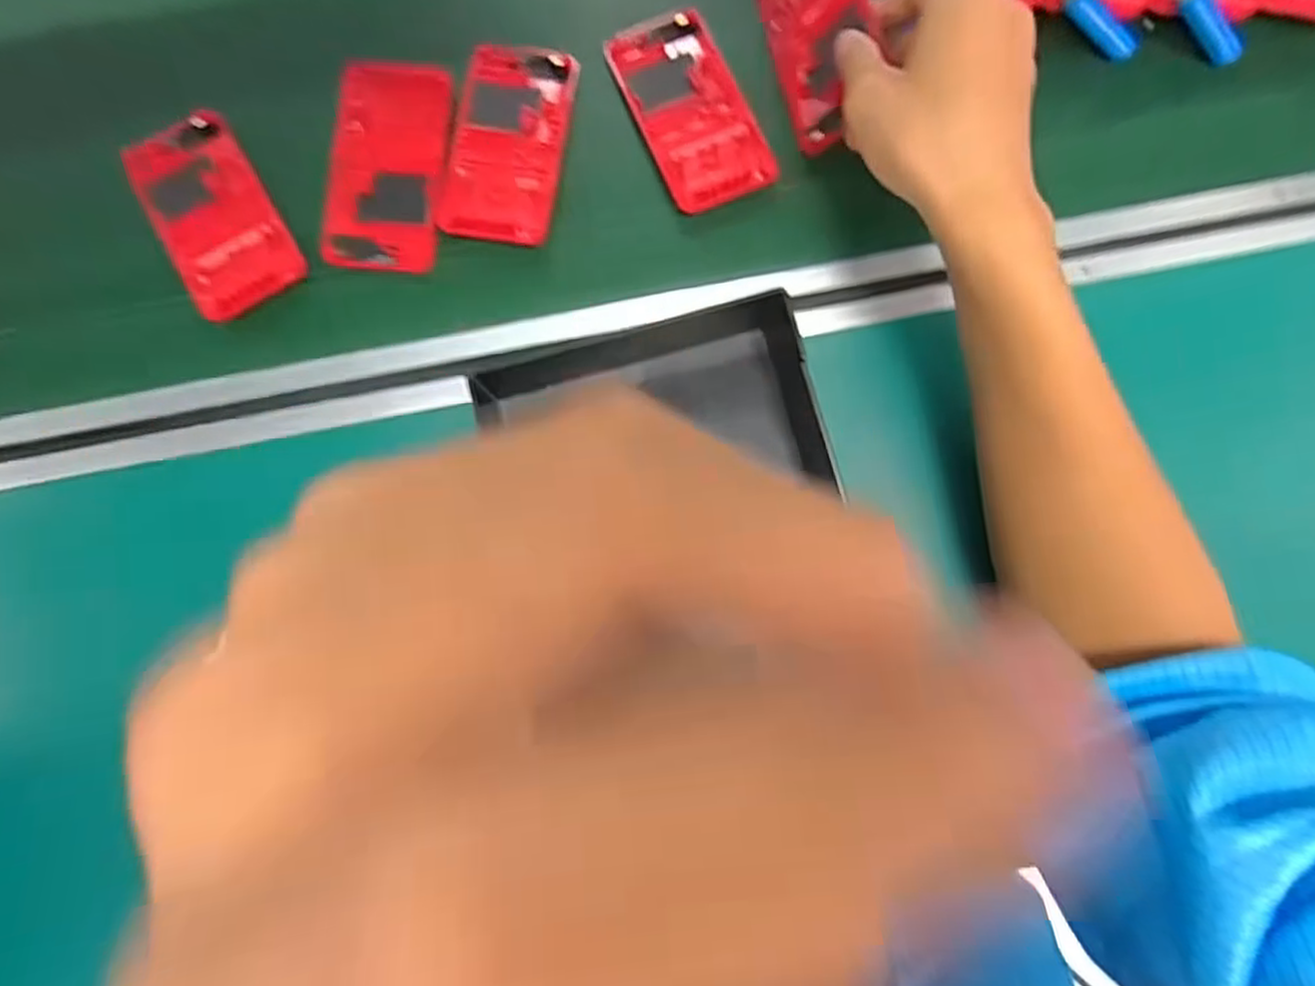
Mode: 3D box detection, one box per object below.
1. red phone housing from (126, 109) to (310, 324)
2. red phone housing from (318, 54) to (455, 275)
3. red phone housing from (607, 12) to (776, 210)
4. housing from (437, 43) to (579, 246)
[{"bbox_3d":[-0.252,-0.158,0.394,0.060,0.015,0.118,-31,83,-4],"label":"red phone housing"},{"bbox_3d":[-0.156,-0.191,0.400,0.066,0.012,0.125,6,82,1],"label":"red phone housing"},{"bbox_3d":[0.019,-0.225,0.402,0.064,0.006,0.123,-23,82,-3],"label":"red phone housing"},{"bbox_3d":[-0.086,-0.205,0.400,0.065,0.009,0.122,8,82,1],"label":"housing"}]

